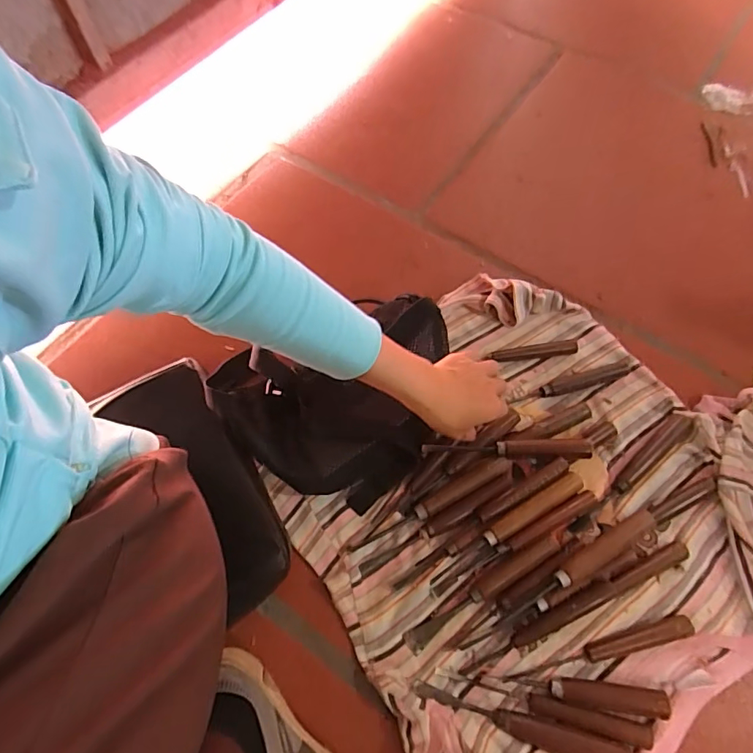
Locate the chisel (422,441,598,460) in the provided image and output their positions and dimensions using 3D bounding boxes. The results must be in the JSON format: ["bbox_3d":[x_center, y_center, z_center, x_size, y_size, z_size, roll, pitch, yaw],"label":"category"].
[{"bbox_3d":[0.142,0.079,0.538,0.179,0.027,0.016,4,57,0],"label":"chisel"}]

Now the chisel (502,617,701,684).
[{"bbox_3d":[0.213,0.260,0.470,0.187,0.016,0.019,-10,64,-7],"label":"chisel"}]

